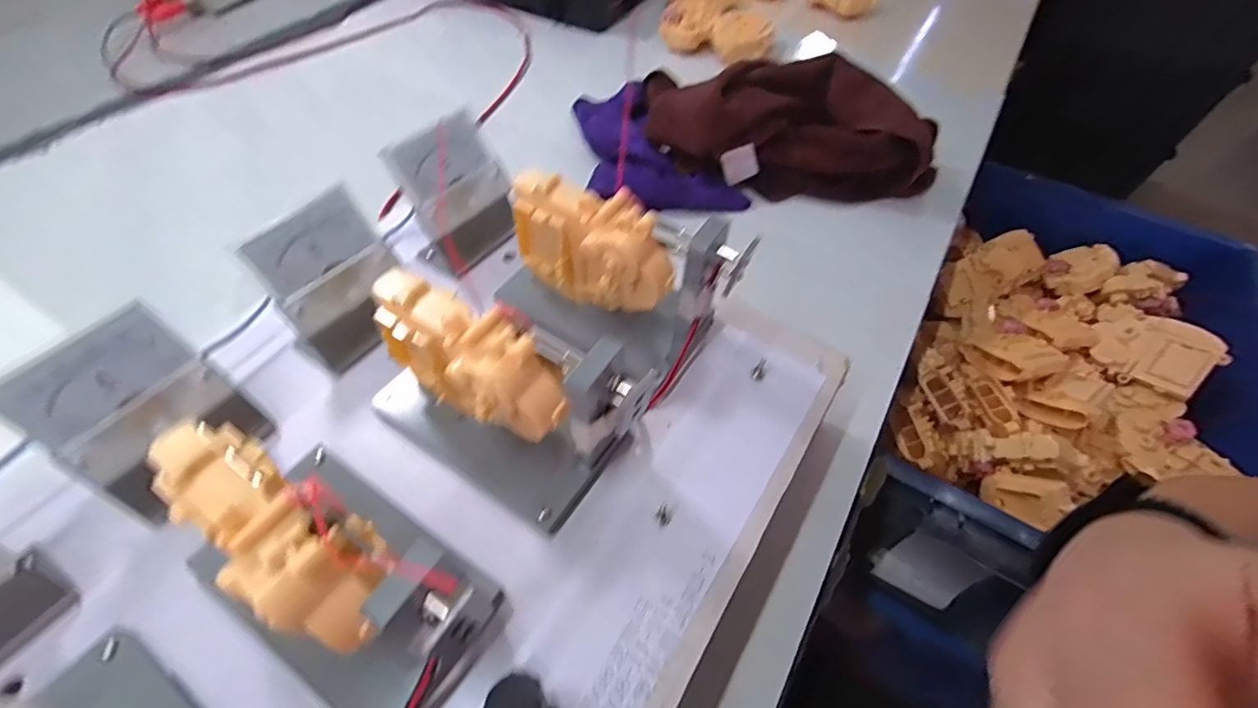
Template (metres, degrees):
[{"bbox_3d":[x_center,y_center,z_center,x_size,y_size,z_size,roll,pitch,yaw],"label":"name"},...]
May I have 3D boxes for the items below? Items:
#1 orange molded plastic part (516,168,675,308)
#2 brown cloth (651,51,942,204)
[{"bbox_3d":[-0.021,-0.057,0.294,0.094,0.071,0.028,30,58,18],"label":"orange molded plastic part"},{"bbox_3d":[0.162,-0.227,0.523,0.292,0.090,0.124,5,54,1],"label":"brown cloth"}]

